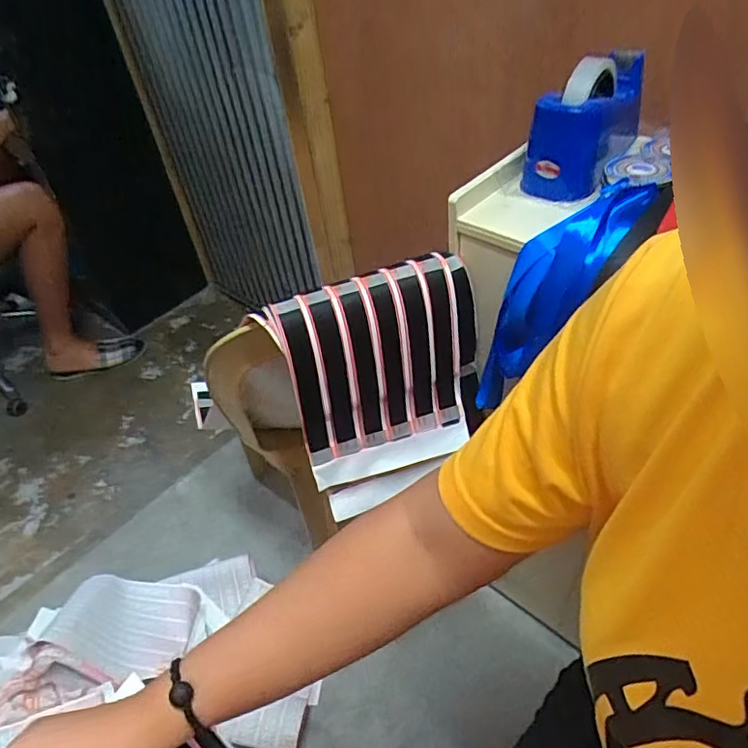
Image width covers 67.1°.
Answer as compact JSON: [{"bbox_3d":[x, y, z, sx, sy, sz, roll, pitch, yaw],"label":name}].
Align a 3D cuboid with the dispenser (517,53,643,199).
[{"bbox_3d":[0.261,-0.310,0.688,0.078,0.118,0.212,23,53,28],"label":"dispenser"}]

